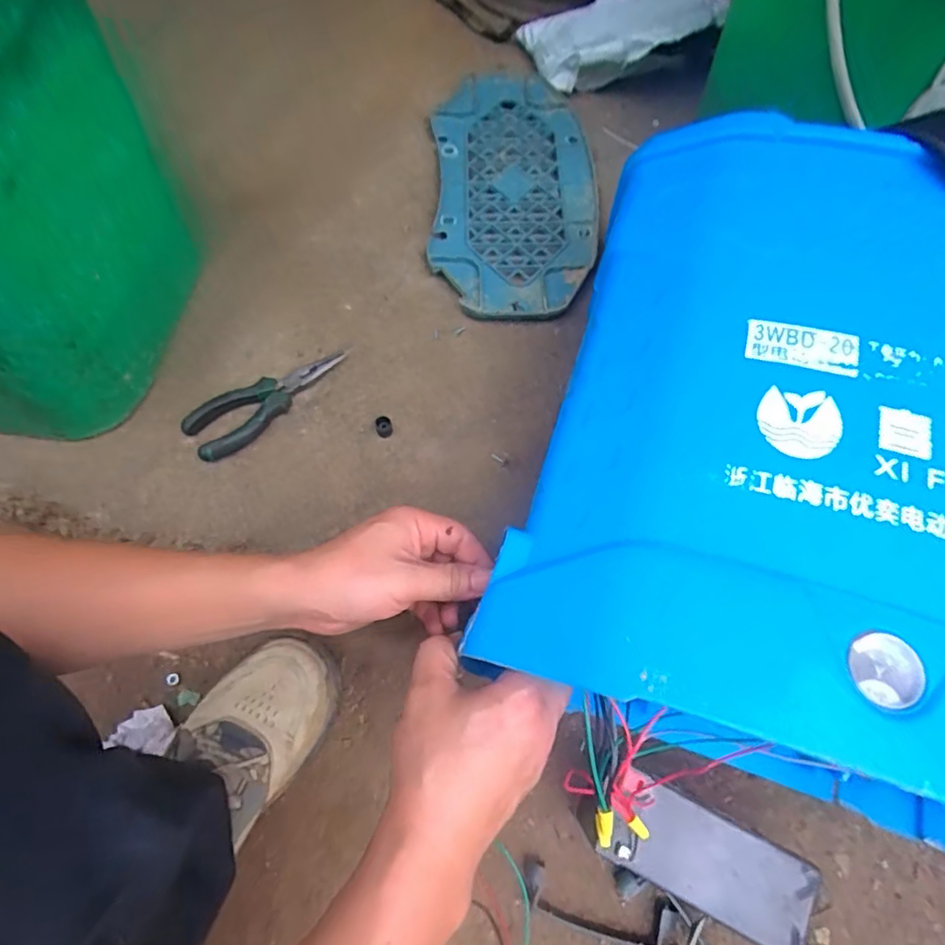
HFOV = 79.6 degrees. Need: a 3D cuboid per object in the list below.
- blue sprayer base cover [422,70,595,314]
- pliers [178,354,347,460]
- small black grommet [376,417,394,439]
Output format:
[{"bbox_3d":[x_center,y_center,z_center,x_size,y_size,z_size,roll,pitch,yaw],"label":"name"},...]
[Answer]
[{"bbox_3d":[0.046,-0.318,0.630,0.175,0.017,0.352,0,63,0],"label":"blue sprayer base cover"},{"bbox_3d":[-0.188,-0.069,0.522,0.152,0.021,0.052,-35,68,-17],"label":"pliers"},{"bbox_3d":[-0.081,-0.041,0.518,0.015,0.014,0.018,-16,64,-8],"label":"small black grommet"}]

